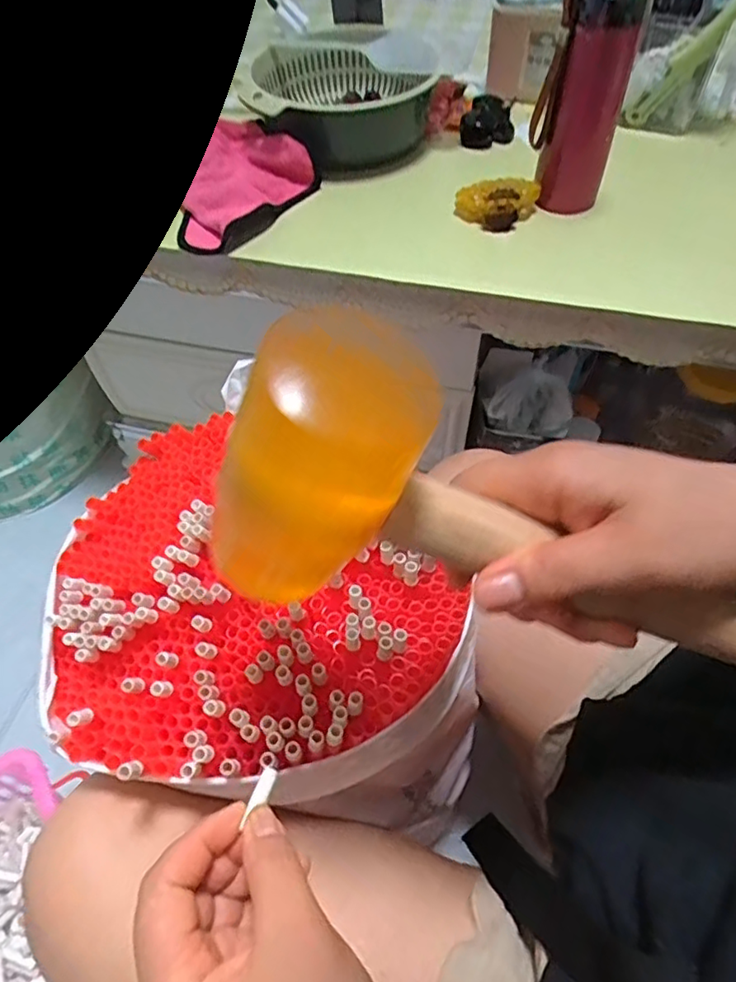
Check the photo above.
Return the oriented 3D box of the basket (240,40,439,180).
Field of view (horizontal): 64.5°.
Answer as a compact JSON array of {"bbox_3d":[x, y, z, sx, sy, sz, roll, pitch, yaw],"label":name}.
[{"bbox_3d":[-0.030,-0.468,0.702,0.215,0.070,0.208,7,56,7],"label":"basket"}]

